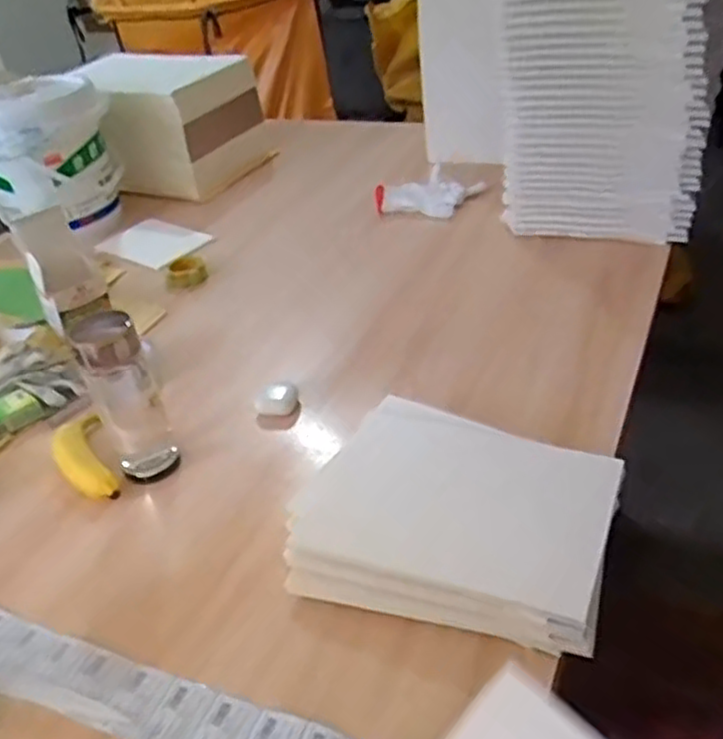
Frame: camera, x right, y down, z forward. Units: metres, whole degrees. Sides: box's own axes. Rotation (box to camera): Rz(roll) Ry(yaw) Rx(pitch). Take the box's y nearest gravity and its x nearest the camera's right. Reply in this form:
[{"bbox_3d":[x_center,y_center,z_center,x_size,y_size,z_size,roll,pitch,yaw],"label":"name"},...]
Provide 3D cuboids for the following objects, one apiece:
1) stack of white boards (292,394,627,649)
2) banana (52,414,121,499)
[{"bbox_3d":[0.086,0.131,0.687,0.277,0.072,0.226,7,39,20],"label":"stack of white boards"},{"bbox_3d":[-0.312,0.097,0.829,0.053,0.029,0.151,-20,38,-17],"label":"banana"}]

